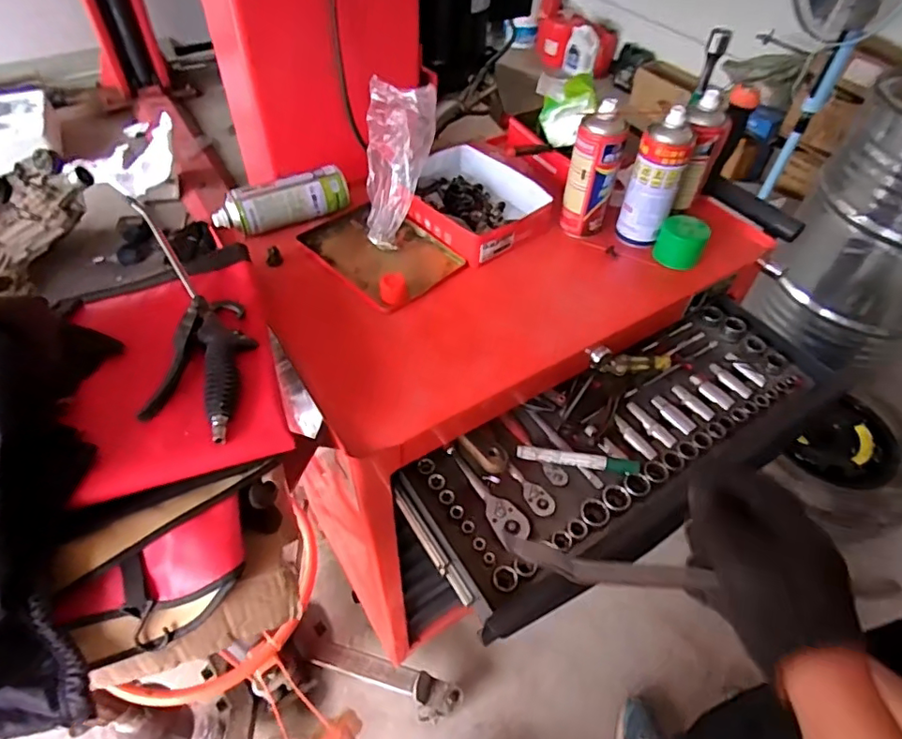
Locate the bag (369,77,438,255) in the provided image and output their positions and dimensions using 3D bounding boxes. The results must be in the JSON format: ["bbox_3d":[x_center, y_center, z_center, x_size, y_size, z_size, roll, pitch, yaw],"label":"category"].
[{"bbox_3d":[-0.081,-0.276,0.745,0.087,0.211,0.053,14,16,10],"label":"bag"}]

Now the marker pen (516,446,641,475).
[{"bbox_3d":[0.153,0.110,0.655,0.144,0.016,0.022,6,50,3],"label":"marker pen"}]

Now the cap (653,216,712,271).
[{"bbox_3d":[0.322,-0.179,0.762,0.064,0.053,0.053,23,53,17],"label":"cap"}]

